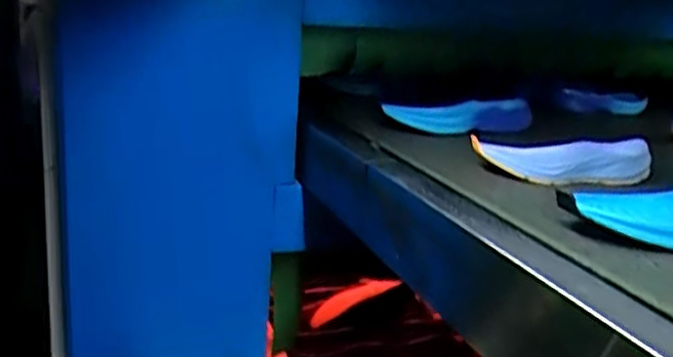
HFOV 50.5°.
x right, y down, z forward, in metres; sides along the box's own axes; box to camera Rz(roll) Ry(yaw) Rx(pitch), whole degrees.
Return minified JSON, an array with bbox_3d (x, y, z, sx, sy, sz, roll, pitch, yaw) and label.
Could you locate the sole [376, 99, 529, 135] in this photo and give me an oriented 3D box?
[{"bbox_3d":[0.188,-0.089,1.044,0.243,0.039,0.061,-6,19,-27],"label":"sole"}]

